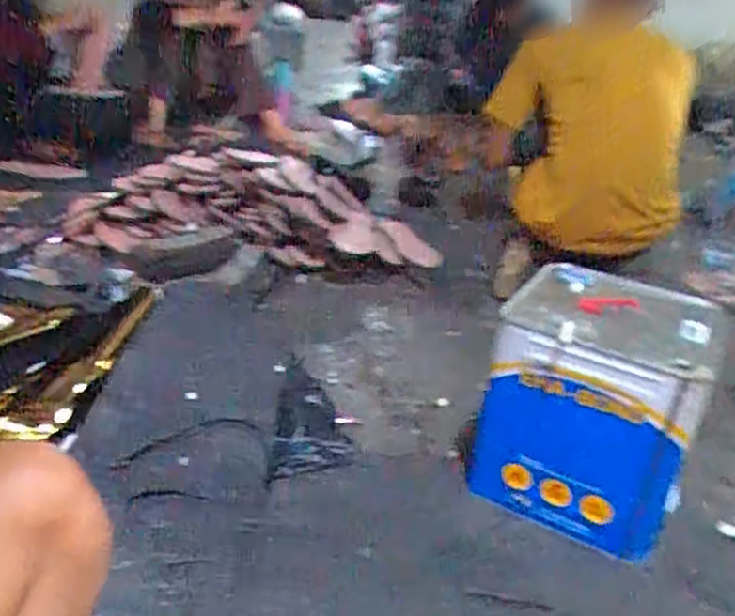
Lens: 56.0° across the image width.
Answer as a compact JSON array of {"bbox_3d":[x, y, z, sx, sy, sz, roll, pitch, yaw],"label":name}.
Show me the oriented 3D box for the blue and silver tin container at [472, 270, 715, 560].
[{"bbox_3d":[0.295,0.120,0.892,0.240,0.265,0.250,21,30,27],"label":"blue and silver tin container"}]

